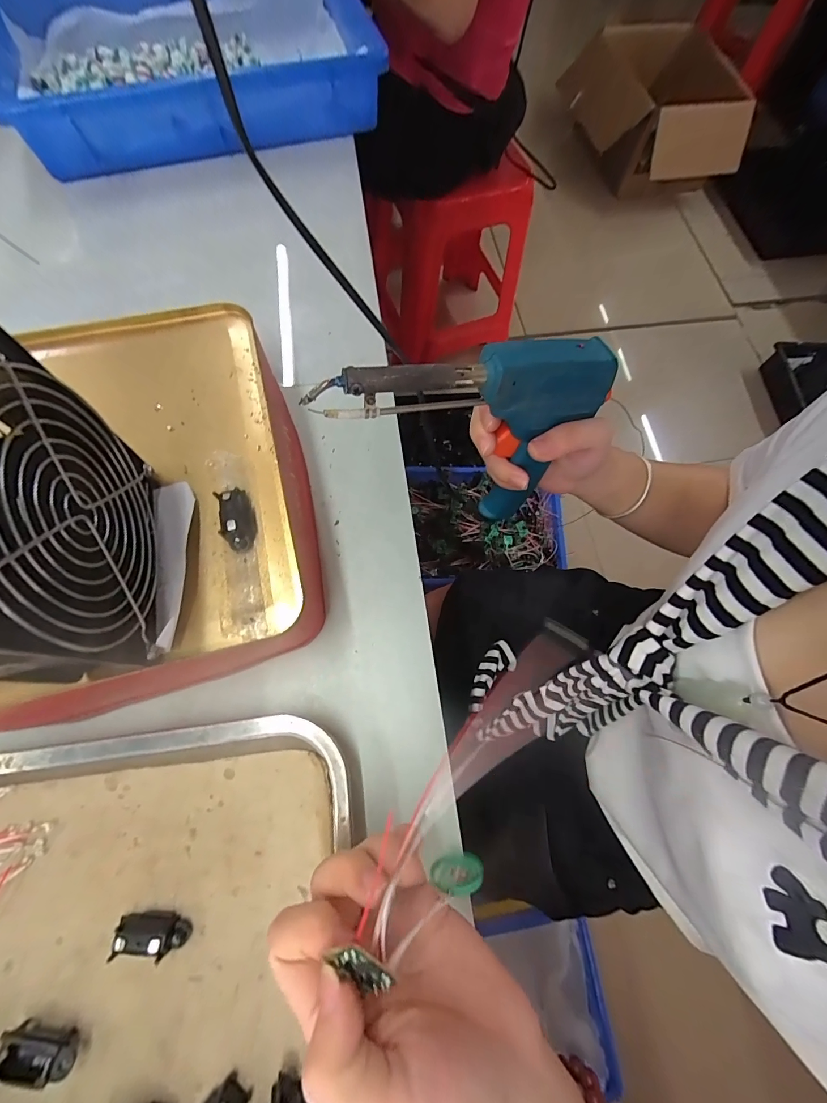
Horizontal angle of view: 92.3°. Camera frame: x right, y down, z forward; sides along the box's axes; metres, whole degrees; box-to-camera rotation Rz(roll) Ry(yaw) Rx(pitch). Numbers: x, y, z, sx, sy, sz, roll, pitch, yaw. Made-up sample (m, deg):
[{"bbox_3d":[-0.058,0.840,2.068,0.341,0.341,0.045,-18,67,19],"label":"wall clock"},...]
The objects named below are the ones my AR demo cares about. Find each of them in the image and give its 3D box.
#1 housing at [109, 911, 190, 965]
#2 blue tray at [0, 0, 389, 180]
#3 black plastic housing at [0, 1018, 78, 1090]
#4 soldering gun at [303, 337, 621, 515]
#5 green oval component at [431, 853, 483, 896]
[{"bbox_3d":[-0.139,0.203,0.210,0.034,0.013,0.016,0,71,-3],"label":"housing"},{"bbox_3d":[-0.234,-0.520,0.419,0.364,0.059,0.245,-19,73,-9],"label":"blue tray"},{"bbox_3d":[-0.182,0.244,0.193,0.035,0.015,0.014,13,71,1],"label":"black plastic housing"},{"bbox_3d":[0.032,-0.070,0.276,0.176,0.144,0.046,-11,73,-6],"label":"soldering gun"},{"bbox_3d":[0.024,0.175,0.214,0.028,0.023,0.004,-5,90,3],"label":"green oval component"}]

